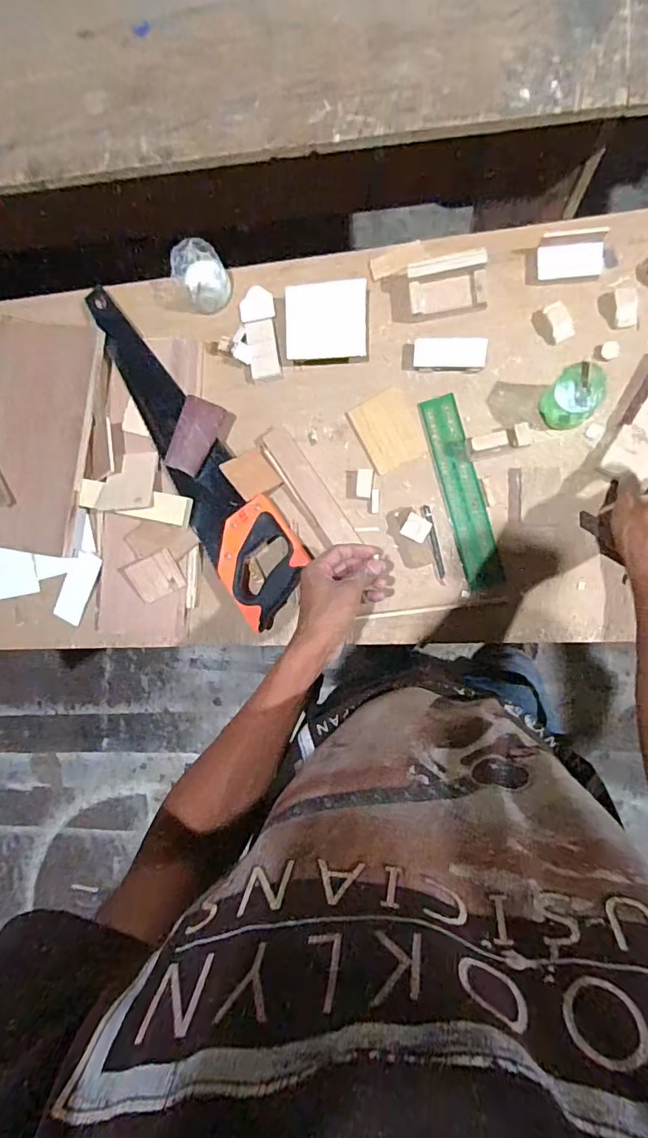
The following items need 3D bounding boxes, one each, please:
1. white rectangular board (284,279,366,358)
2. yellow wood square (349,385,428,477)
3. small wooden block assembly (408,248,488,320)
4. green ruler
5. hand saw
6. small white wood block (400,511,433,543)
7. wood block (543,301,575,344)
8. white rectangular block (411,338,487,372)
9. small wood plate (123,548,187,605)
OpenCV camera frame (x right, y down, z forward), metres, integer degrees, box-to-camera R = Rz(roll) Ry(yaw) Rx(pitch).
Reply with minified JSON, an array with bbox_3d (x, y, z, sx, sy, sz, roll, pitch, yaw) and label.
[{"bbox_3d":[0.004,-0.325,0.643,0.104,0.029,0.091,0,92,10],"label":"white rectangular board"},{"bbox_3d":[0.088,-0.187,0.653,0.079,0.007,0.099,-25,88,10],"label":"yellow wood square"},{"bbox_3d":[0.157,-0.358,0.618,0.092,0.033,0.060,-6,91,10],"label":"small wooden block assembly"},{"bbox_3d":[0.180,-0.099,0.634,0.048,0.004,0.252,-15,89,10],"label":"green ruler"},{"bbox_3d":[-0.197,-0.156,0.671,0.124,0.042,0.512,-38,85,9],"label":"hand saw"},{"bbox_3d":[0.120,-0.053,0.636,0.032,0.024,0.030,31,97,7],"label":"small white wood block"},{"bbox_3d":[0.294,-0.309,0.609,0.027,0.010,0.048,-25,88,10],"label":"wood block"},{"bbox_3d":[0.162,-0.276,0.629,0.089,0.012,0.042,4,93,10],"label":"white rectangular block"},{"bbox_3d":[-0.233,0.012,0.671,0.070,0.008,0.057,-25,88,10],"label":"small wood plate"}]

